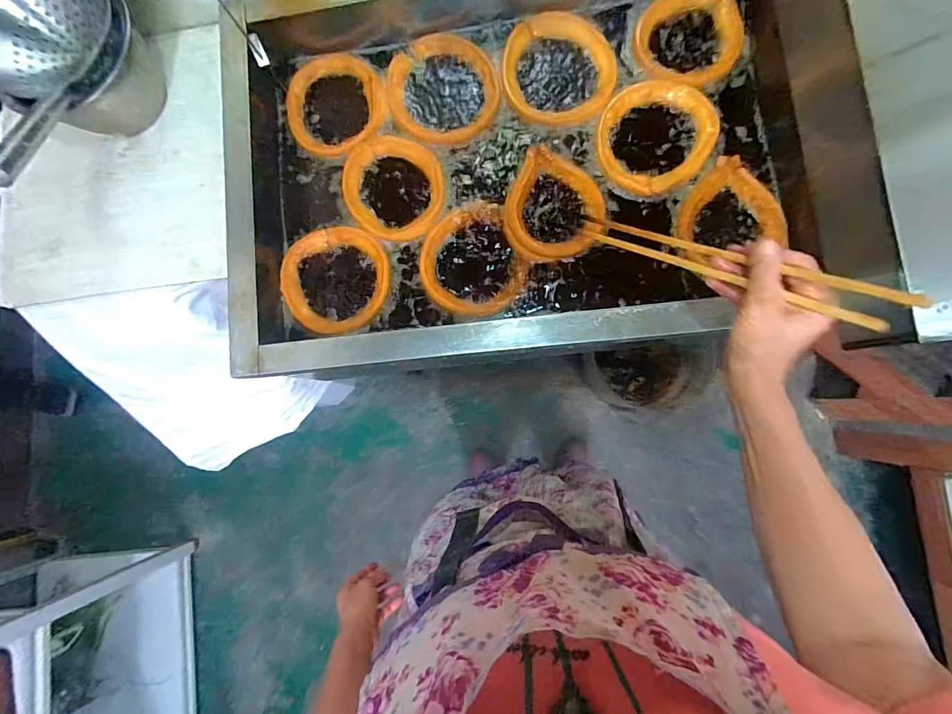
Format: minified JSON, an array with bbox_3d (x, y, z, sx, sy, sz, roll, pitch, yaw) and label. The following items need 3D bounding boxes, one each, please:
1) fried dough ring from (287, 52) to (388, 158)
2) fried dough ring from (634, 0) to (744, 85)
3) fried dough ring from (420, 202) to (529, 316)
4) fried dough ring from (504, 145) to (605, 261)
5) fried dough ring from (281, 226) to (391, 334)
[{"bbox_3d":[-0.232,-0.415,0.679,0.162,0.015,0.177,-1,85,7],"label":"fried dough ring"},{"bbox_3d":[0.316,-0.477,0.625,0.150,0.017,0.157,2,85,7],"label":"fried dough ring"},{"bbox_3d":[-0.008,-0.144,0.625,0.147,0.017,0.168,-23,83,4],"label":"fried dough ring"},{"bbox_3d":[0.116,-0.220,0.616,0.137,0.023,0.156,23,88,8],"label":"fried dough ring"},{"bbox_3d":[-0.217,-0.119,0.647,0.167,0.014,0.164,-1,85,7],"label":"fried dough ring"}]

